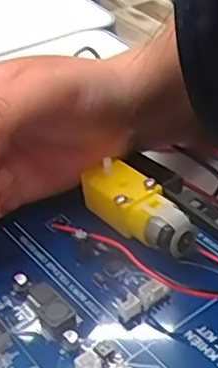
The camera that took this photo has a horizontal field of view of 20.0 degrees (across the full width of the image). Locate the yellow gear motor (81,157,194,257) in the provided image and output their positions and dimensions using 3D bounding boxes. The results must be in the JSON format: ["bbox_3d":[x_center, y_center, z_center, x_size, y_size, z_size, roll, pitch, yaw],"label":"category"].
[{"bbox_3d":[0.015,0.011,0.281,0.021,0.020,0.057,-30,44,-29],"label":"yellow gear motor"}]

